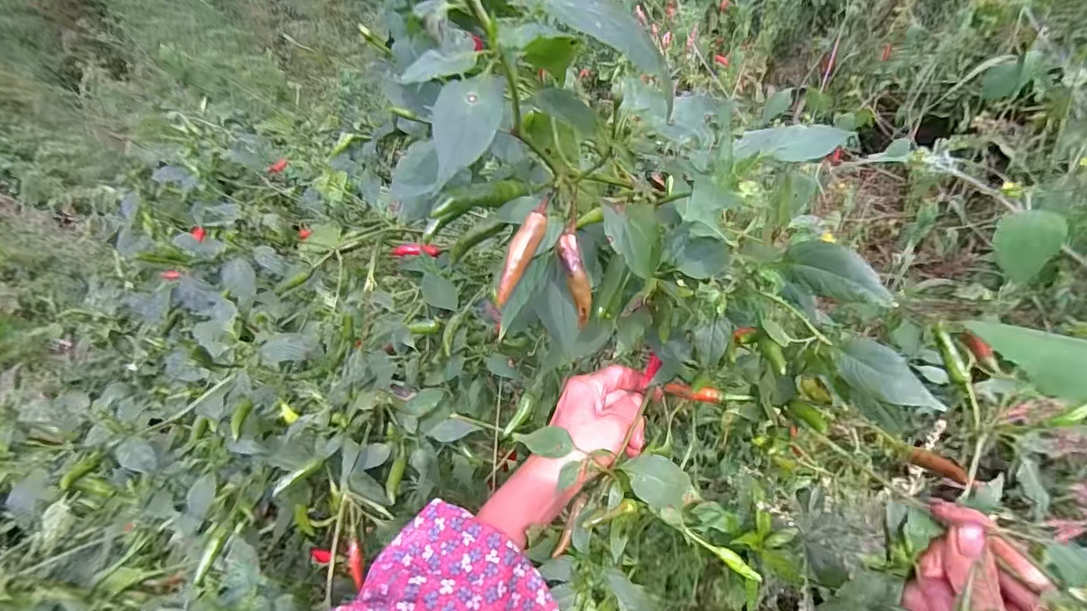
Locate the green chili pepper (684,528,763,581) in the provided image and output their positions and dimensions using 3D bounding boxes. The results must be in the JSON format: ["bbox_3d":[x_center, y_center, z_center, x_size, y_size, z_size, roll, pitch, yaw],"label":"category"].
[{"bbox_3d":[0.115,0.159,0.331,0.049,0.011,0.008,22,45,31],"label":"green chili pepper"}]

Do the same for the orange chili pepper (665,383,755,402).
[{"bbox_3d":[0.110,0.060,0.346,0.056,0.012,0.008,2,38,9],"label":"orange chili pepper"}]

